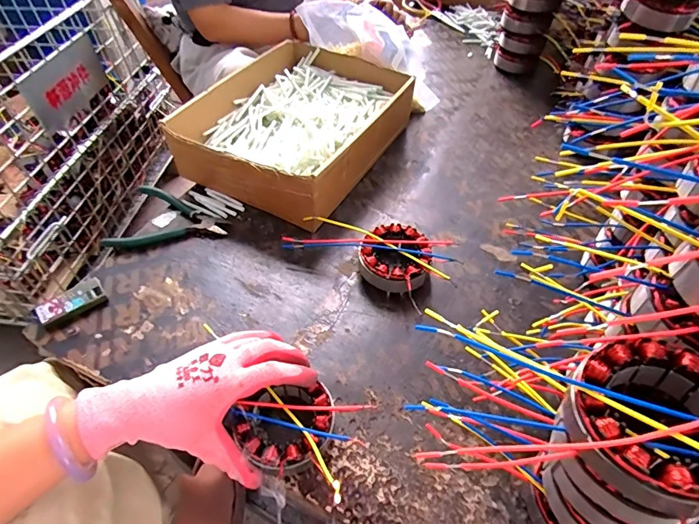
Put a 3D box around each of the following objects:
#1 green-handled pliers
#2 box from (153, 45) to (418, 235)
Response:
[{"bbox_3d":[-0.241,-0.063,0.560,0.143,0.035,0.079,-8,50,-8],"label":"green-handled pliers"},{"bbox_3d":[-0.072,-0.209,0.651,0.239,0.091,0.323,23,52,18],"label":"box"}]

